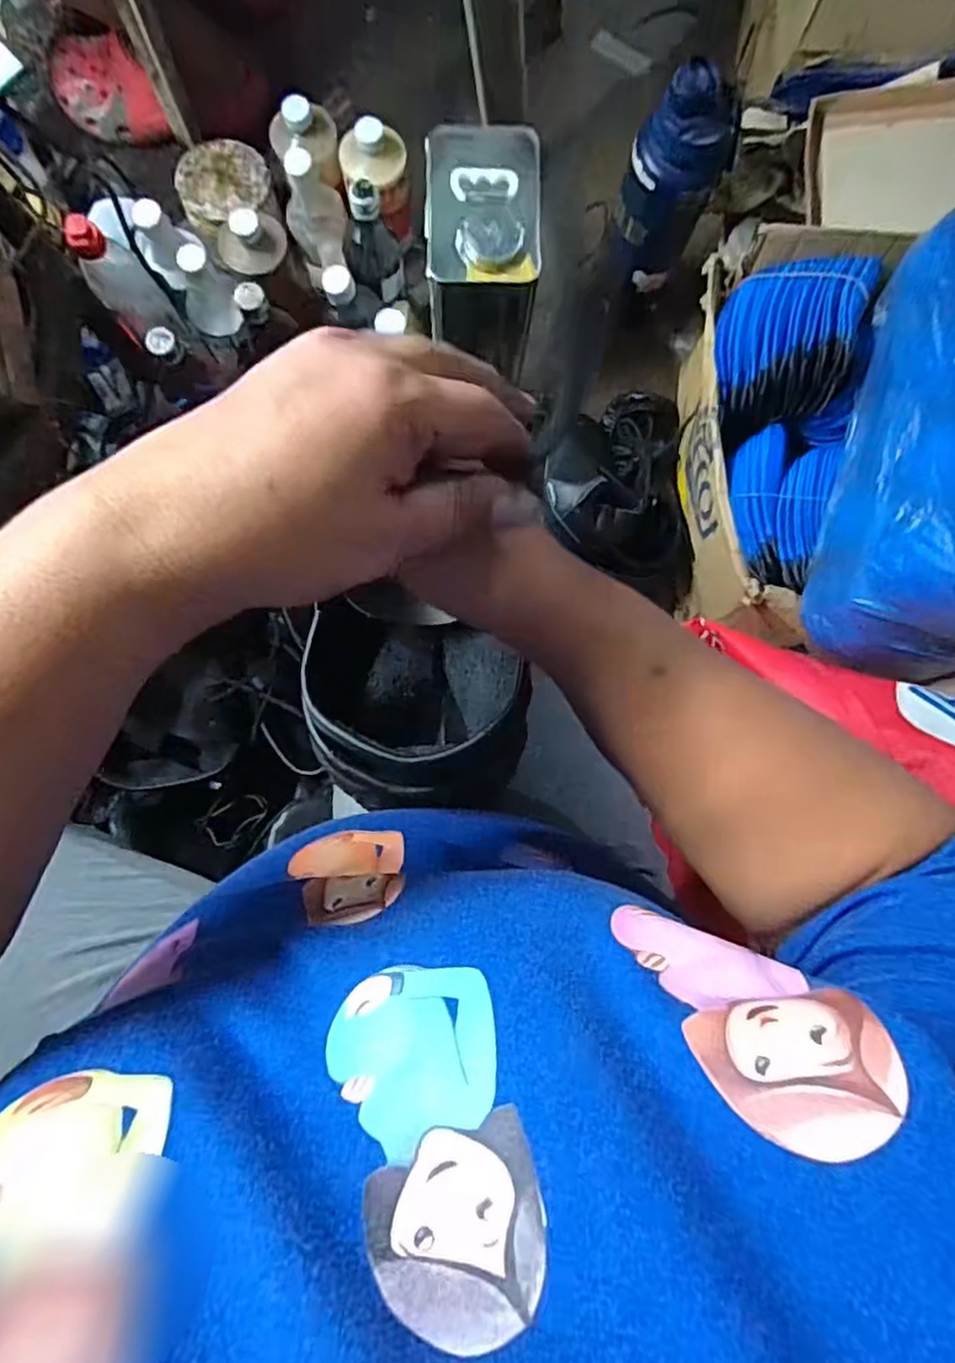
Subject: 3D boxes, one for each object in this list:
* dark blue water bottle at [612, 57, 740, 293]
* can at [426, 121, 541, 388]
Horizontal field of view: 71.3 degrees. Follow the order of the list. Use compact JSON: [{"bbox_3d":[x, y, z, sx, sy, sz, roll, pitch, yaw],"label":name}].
[{"bbox_3d":[0.190,-0.494,0.692,0.085,0.257,0.069,27,87,1],"label":"dark blue water bottle"},{"bbox_3d":[0.001,-0.452,0.735,0.116,0.206,0.151,0,86,-1],"label":"can"}]

